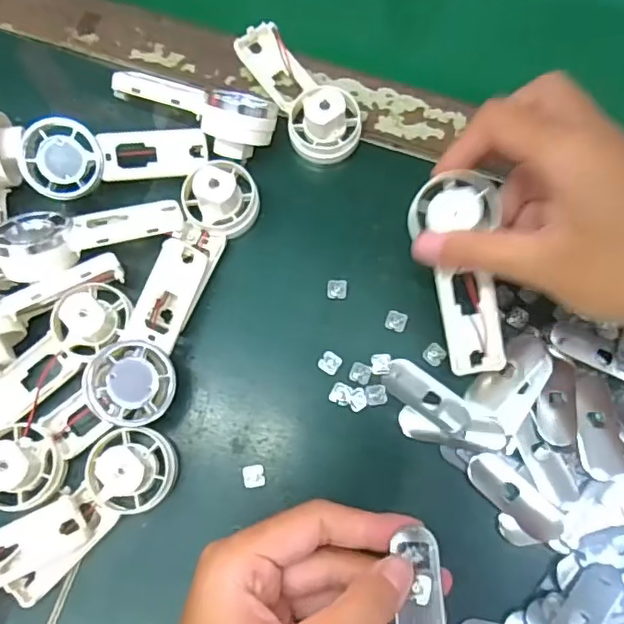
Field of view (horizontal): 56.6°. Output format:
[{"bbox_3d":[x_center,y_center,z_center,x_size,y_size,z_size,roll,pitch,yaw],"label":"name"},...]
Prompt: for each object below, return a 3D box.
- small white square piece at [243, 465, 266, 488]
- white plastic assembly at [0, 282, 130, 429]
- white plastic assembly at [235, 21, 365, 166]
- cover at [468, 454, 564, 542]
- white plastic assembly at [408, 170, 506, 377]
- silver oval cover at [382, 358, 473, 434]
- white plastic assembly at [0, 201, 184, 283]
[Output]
[{"bbox_3d":[-0.028,0.081,0.284,0.010,0.004,0.011,-9,78,3],"label":"small white square piece"},{"bbox_3d":[-0.128,0.024,0.283,0.033,0.029,0.090,44,85,11],"label":"white plastic assembly"},{"bbox_3d":[-0.007,-0.126,0.321,0.038,0.032,0.093,-29,78,-1],"label":"white plastic assembly"},{"bbox_3d":[0.097,0.089,0.280,0.051,0.006,0.016,44,85,11],"label":"cover"},{"bbox_3d":[0.071,-0.017,0.272,0.042,0.026,0.091,-13,105,-3],"label":"white plastic assembly"},{"bbox_3d":[0.058,0.042,0.289,0.048,0.008,0.018,38,84,10],"label":"silver oval cover"},{"bbox_3d":[-0.112,-0.039,0.291,0.088,0.023,0.033,-11,76,-2],"label":"white plastic assembly"}]

